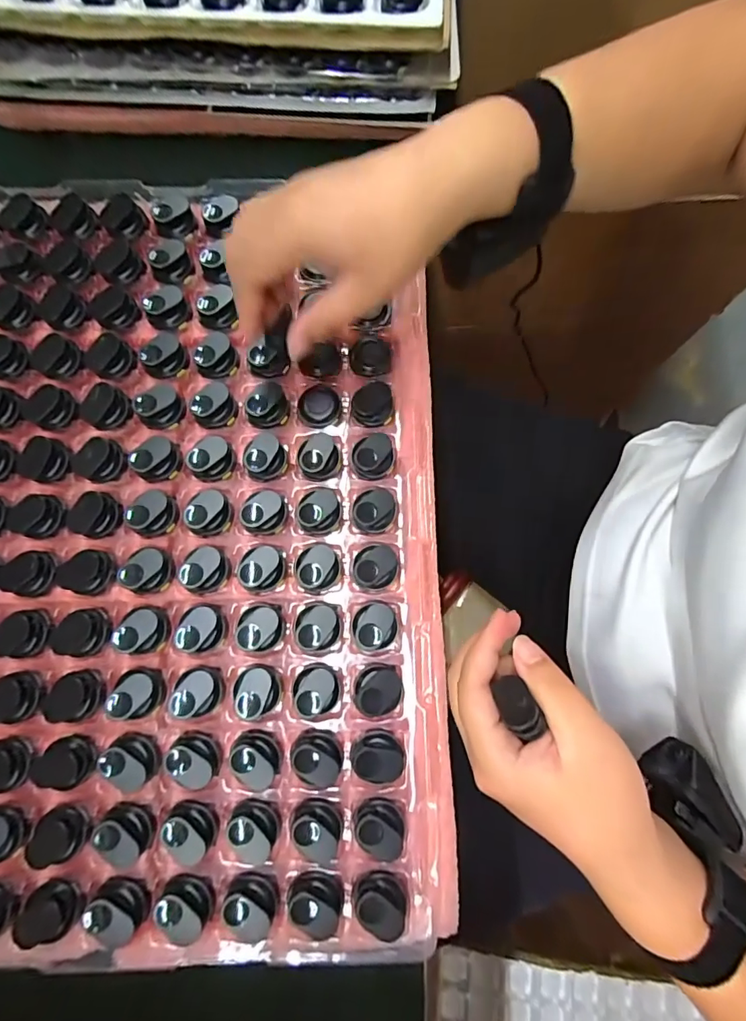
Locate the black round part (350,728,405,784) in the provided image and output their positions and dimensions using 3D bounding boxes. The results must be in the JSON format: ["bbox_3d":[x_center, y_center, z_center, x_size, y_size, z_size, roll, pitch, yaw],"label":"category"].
[{"bbox_3d":[0.002,0.143,0.270,0.030,0.016,0.026,13,78,5],"label":"black round part"}]

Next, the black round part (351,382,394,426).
[{"bbox_3d":[0.000,-0.074,0.320,0.028,0.009,0.030,0,77,2],"label":"black round part"}]

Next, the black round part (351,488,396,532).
[{"bbox_3d":[0.000,-0.002,0.302,0.026,0.013,0.030,7,78,4],"label":"black round part"}]

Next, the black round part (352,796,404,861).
[{"bbox_3d":[0.003,0.179,0.263,0.029,0.015,0.025,25,80,7],"label":"black round part"}]

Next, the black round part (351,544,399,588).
[{"bbox_3d":[0.002,0.035,0.293,0.028,0.012,0.028,0,77,2],"label":"black round part"}]

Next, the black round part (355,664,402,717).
[{"bbox_3d":[0.003,0.107,0.276,0.026,0.019,0.028,0,77,2],"label":"black round part"}]

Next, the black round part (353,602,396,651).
[{"bbox_3d":[0.001,0.070,0.285,0.026,0.012,0.028,6,78,3],"label":"black round part"}]

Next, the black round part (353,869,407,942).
[{"bbox_3d":[0.005,0.216,0.255,0.031,0.012,0.025,36,81,9],"label":"black round part"}]

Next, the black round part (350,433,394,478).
[{"bbox_3d":[0.000,-0.038,0.309,0.027,0.012,0.031,4,78,3],"label":"black round part"}]

